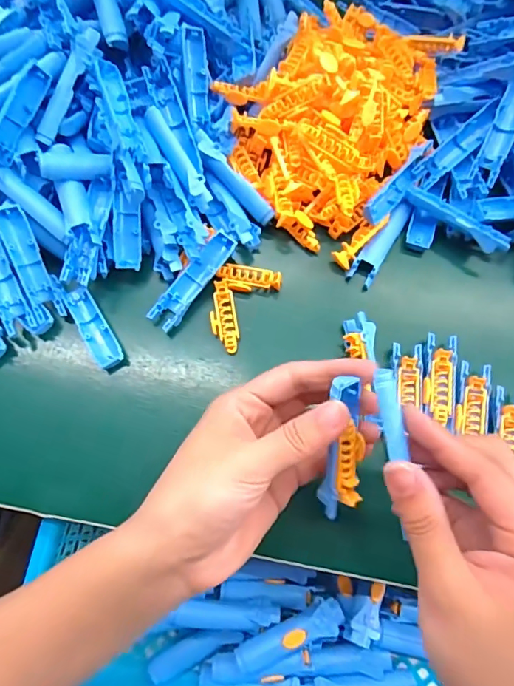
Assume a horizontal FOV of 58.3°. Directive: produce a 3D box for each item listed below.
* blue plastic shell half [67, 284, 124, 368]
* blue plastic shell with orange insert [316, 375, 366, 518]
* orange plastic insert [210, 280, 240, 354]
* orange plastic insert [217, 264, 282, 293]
[{"bbox_3d":[-0.112,-0.012,0.315,0.017,0.009,0.064,-29,73,-9],"label":"blue plastic shell half"},{"bbox_3d":[0.045,0.055,0.234,0.021,0.014,0.076,4,106,2],"label":"blue plastic shell with orange insert"},{"bbox_3d":[-0.022,-0.018,0.314,0.018,0.011,0.048,-9,71,-3],"label":"orange plastic insert"},{"bbox_3d":[-0.005,-0.044,0.321,0.043,0.008,0.019,15,72,6],"label":"orange plastic insert"}]

